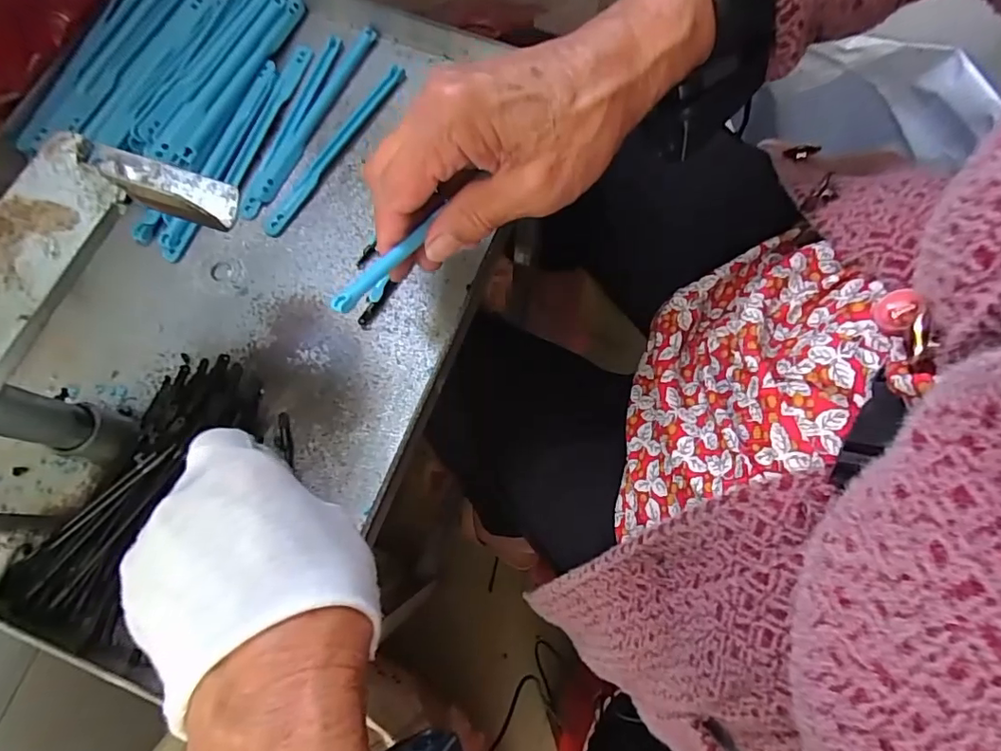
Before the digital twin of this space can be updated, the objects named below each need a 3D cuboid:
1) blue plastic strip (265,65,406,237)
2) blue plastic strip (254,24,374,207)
[{"bbox_3d":[-0.105,-0.148,0.347,0.011,0.005,0.144,30,75,9],"label":"blue plastic strip"},{"bbox_3d":[-0.122,-0.175,0.356,0.017,0.010,0.142,24,74,7],"label":"blue plastic strip"}]

